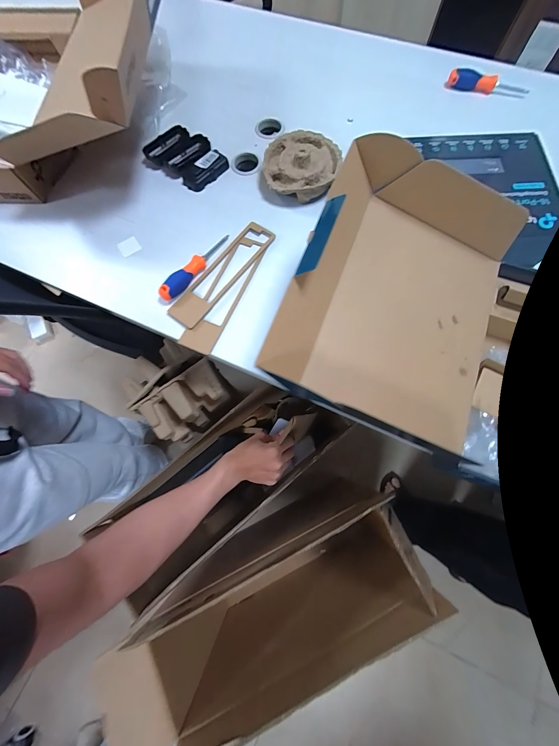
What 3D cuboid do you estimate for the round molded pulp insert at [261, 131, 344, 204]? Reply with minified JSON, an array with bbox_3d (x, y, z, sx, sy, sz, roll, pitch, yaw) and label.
[{"bbox_3d":[0.047,-0.448,0.579,0.152,0.048,0.153,-1,74,2],"label":"round molded pulp insert"}]

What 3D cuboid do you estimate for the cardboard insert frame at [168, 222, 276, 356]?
[{"bbox_3d":[-0.117,-0.180,0.527,0.107,0.017,0.286,24,76,9],"label":"cardboard insert frame"}]

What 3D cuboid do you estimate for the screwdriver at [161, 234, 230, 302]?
[{"bbox_3d":[-0.165,-0.212,0.519,0.030,0.031,0.180,32,77,11],"label":"screwdriver"}]

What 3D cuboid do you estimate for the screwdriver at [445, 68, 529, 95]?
[{"bbox_3d":[0.499,-0.696,0.649,0.179,0.037,0.025,21,76,8],"label":"screwdriver"}]

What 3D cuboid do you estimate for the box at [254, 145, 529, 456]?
[{"bbox_3d":[0.166,-0.095,0.355,0.306,0.100,0.343,23,80,-15],"label":"box"}]

